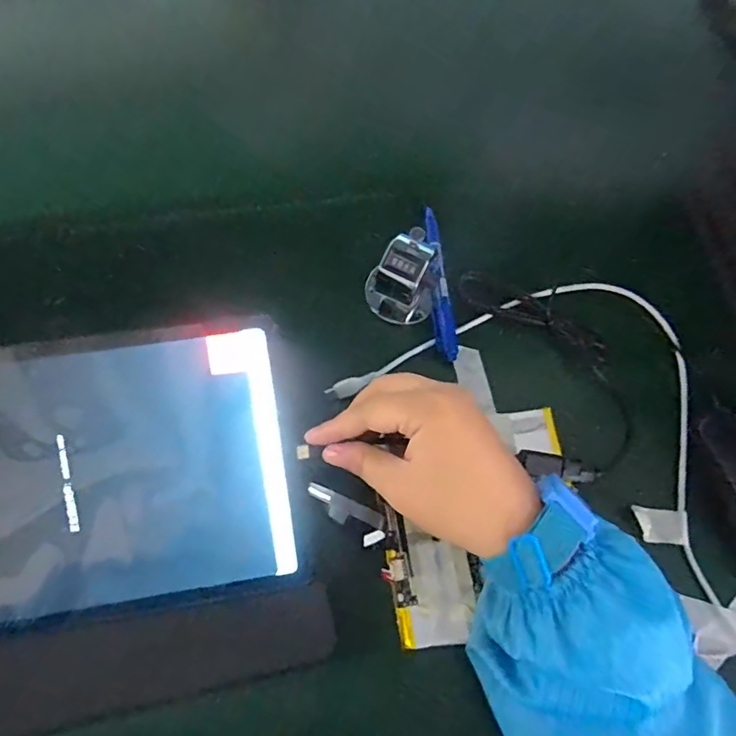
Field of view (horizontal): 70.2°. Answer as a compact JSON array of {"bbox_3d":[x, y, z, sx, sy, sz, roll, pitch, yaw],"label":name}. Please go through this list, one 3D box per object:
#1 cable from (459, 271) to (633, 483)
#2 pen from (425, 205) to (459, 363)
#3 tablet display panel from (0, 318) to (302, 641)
[{"bbox_3d":[0.125,-0.005,0.357,0.084,0.020,0.163,-11,70,-5],"label":"cable"},{"bbox_3d":[0.051,-0.063,0.386,0.014,0.012,0.125,-4,70,-2],"label":"pen"},{"bbox_3d":[-0.157,0.062,0.278,0.229,0.006,0.150,-7,96,-6],"label":"tablet display panel"}]

